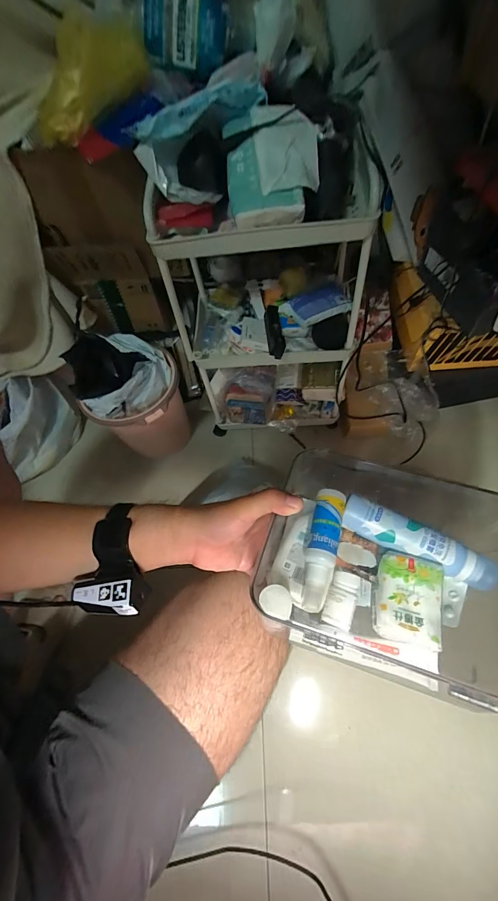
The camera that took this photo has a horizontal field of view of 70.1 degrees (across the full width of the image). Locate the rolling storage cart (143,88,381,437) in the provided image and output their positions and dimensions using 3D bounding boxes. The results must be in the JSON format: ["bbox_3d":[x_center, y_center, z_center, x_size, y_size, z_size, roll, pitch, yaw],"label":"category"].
[{"bbox_3d":[0.033,-0.284,0.676,0.318,0.520,0.249,0,60,4],"label":"rolling storage cart"}]

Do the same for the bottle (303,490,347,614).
[{"bbox_3d":[0.073,0.098,0.354,0.029,0.030,0.116,11,61,11],"label":"bottle"}]

